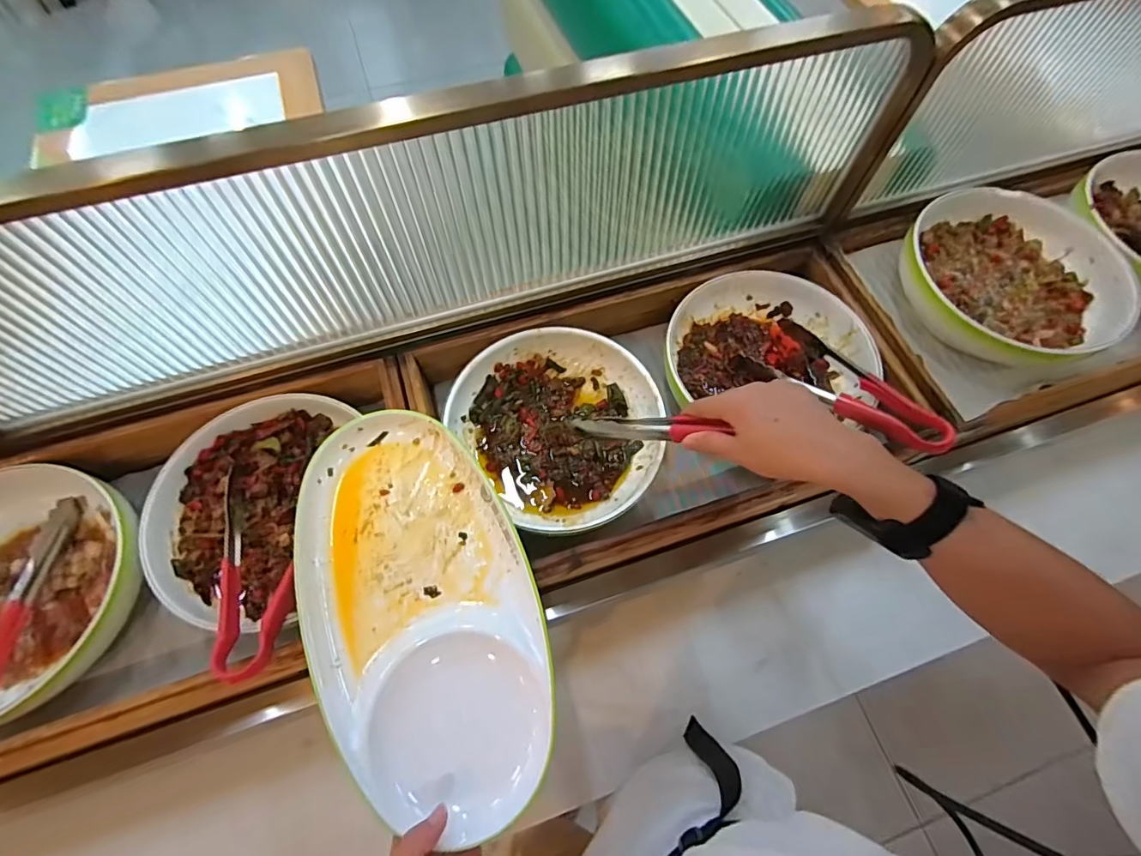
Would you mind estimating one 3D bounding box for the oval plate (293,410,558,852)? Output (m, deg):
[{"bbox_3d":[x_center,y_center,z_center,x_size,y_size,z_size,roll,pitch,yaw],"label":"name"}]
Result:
[{"bbox_3d":[-0.133,0.148,0.445,0.184,0.033,0.357,-22,68,-10],"label":"oval plate"}]

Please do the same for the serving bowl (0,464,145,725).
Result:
[{"bbox_3d":[-0.559,0.161,0.486,0.241,0.066,0.240,0,66,0],"label":"serving bowl"}]

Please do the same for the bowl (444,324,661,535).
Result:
[{"bbox_3d":[-0.008,-0.007,0.569,0.207,0.062,0.239,-34,71,-14],"label":"bowl"}]

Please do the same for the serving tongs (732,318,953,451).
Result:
[{"bbox_3d":[0.309,-0.038,0.575,0.105,0.049,0.235,-32,47,-13],"label":"serving tongs"}]

